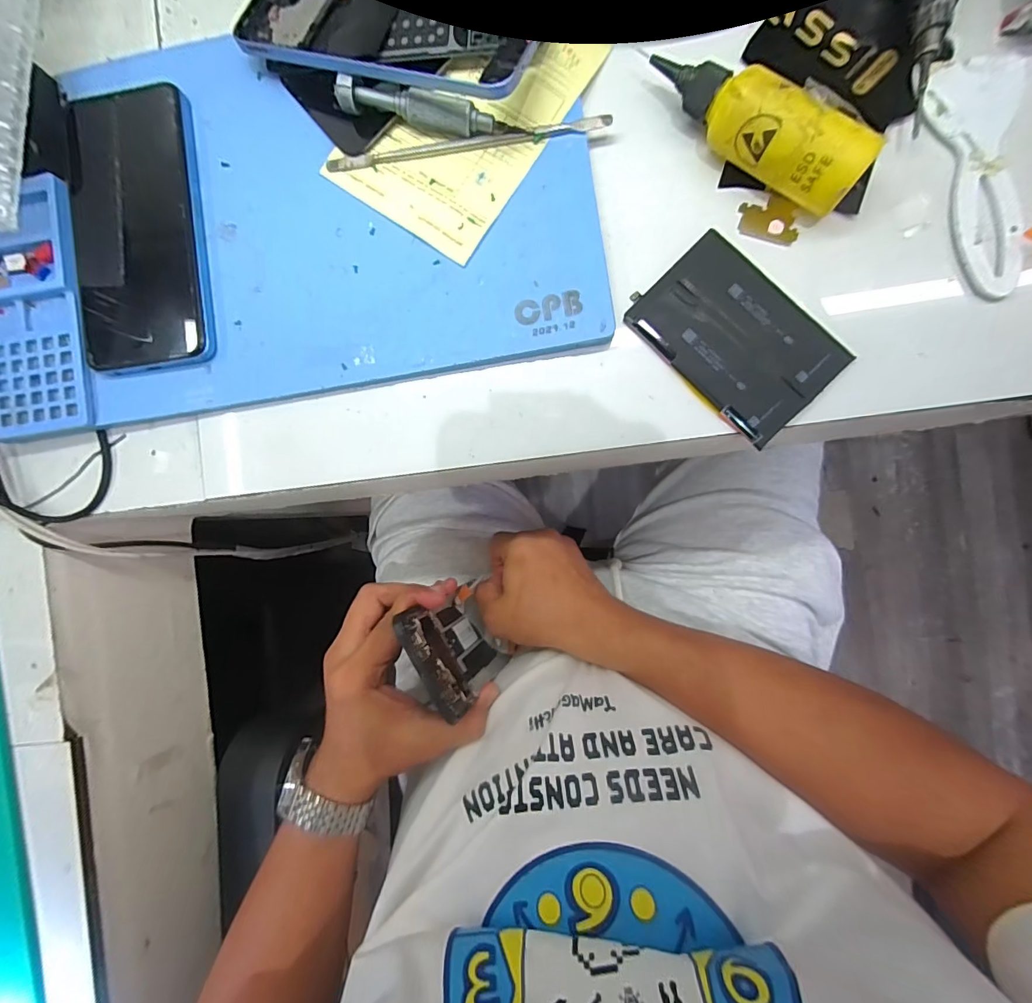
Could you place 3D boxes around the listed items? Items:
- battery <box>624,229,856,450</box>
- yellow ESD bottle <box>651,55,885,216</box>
[{"bbox_3d":[0.120,-0.090,0.248,0.069,0.011,0.103,-44,90,5],"label":"battery"},{"bbox_3d":[0.122,-0.193,0.233,0.115,0.036,0.033,38,95,1],"label":"yellow ESD bottle"}]

